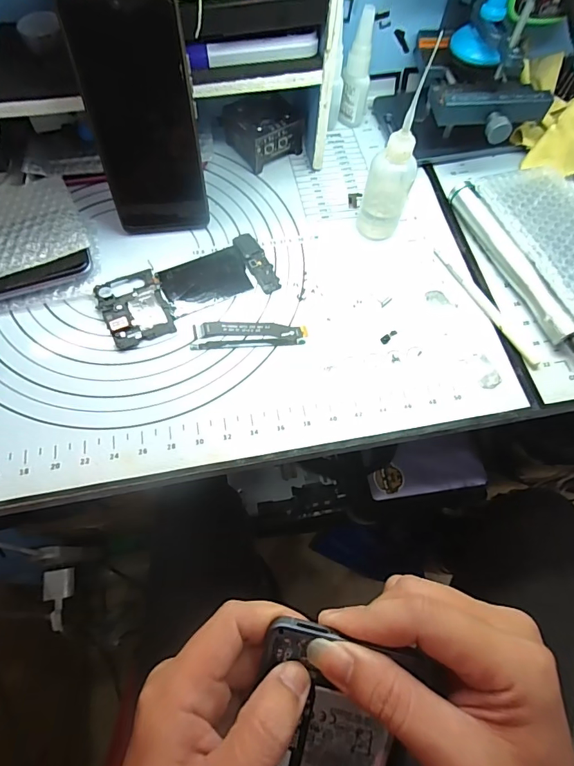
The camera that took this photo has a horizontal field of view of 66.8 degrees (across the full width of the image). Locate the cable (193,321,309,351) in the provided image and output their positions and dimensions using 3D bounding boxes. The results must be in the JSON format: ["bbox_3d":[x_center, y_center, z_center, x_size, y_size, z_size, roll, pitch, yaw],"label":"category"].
[{"bbox_3d":[-0.029,-0.039,0.349,0.089,0.004,0.023,-2,66,-3],"label":"cable"}]

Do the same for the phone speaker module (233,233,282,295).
[{"bbox_3d":[-0.026,-0.105,0.378,0.020,0.004,0.065,-25,70,-13],"label":"phone speaker module"}]

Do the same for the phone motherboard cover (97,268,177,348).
[{"bbox_3d":[-0.123,-0.062,0.353,0.050,0.006,0.064,-23,69,-12],"label":"phone motherboard cover"}]

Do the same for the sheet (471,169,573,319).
[{"bbox_3d":[0.243,-0.118,0.383,0.091,0.034,0.171,-19,68,-10],"label":"sheet"}]

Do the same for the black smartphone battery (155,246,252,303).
[{"bbox_3d":[-0.069,-0.089,0.368,0.070,0.004,0.048,-24,69,-12],"label":"black smartphone battery"}]

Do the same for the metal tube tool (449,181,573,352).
[{"bbox_3d":[0.202,-0.090,0.369,0.025,0.025,0.214,-22,69,-11],"label":"metal tube tool"}]

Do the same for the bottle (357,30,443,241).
[{"bbox_3d":[0.084,-0.169,0.337,0.036,0.139,0.031,18,67,6],"label":"bottle"}]

